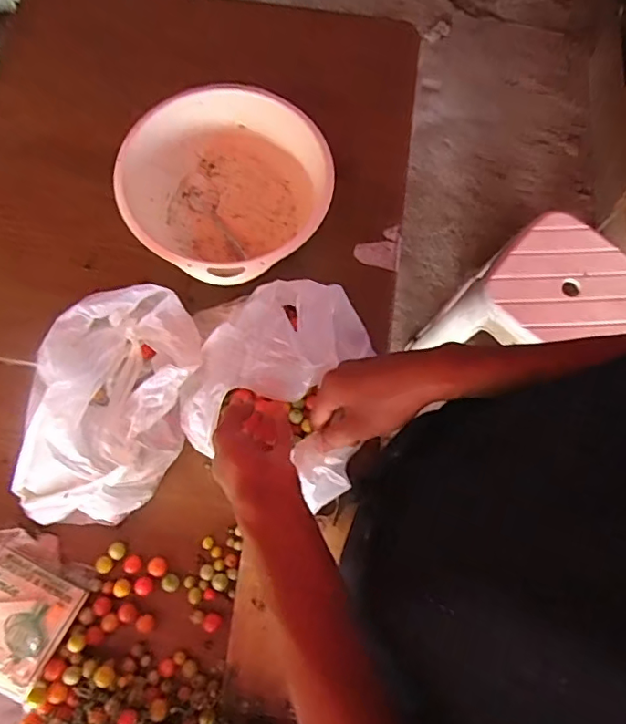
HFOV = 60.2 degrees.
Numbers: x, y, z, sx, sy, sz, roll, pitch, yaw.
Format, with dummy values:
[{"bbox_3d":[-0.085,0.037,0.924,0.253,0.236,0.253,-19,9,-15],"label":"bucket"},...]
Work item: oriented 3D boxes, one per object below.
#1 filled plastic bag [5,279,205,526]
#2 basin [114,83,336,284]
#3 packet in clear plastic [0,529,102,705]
[{"bbox_3d":[-0.227,0.043,0.568,0.165,0.130,0.261,22,72,5],"label":"filled plastic bag"},{"bbox_3d":[-0.101,-0.203,0.664,0.221,0.099,0.240,1,71,-2],"label":"basin"},{"bbox_3d":[-0.330,0.243,0.560,0.168,0.034,0.132,26,72,6],"label":"packet in clear plastic"}]

